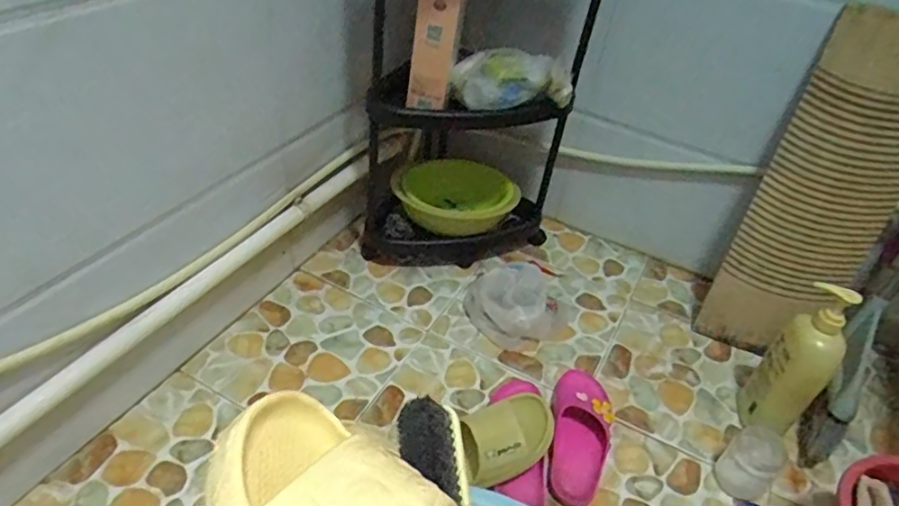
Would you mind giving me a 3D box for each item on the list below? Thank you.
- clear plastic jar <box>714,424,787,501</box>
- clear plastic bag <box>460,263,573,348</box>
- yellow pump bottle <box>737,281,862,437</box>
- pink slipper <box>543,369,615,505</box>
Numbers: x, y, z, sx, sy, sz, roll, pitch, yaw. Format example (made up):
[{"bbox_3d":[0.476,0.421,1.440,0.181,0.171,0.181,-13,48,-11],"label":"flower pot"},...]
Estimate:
[{"bbox_3d":[0.451,0.316,0.906,0.070,0.097,0.074,3,41,-3],"label":"clear plastic jar"},{"bbox_3d":[0.135,0.081,1.153,0.198,0.086,0.173,-12,44,-18],"label":"clear plastic bag"},{"bbox_3d":[0.541,0.165,0.927,0.082,0.316,0.092,-29,52,-36],"label":"yellow pump bottle"},{"bbox_3d":[0.207,0.283,0.951,0.096,0.055,0.227,12,42,8],"label":"pink slipper"}]

